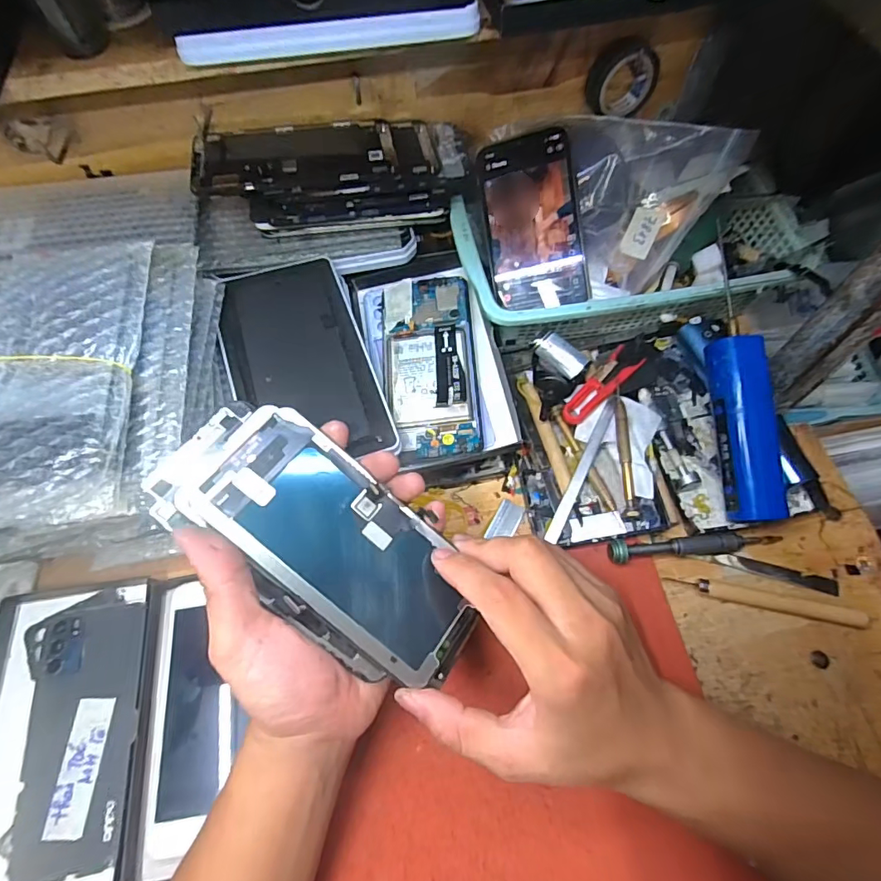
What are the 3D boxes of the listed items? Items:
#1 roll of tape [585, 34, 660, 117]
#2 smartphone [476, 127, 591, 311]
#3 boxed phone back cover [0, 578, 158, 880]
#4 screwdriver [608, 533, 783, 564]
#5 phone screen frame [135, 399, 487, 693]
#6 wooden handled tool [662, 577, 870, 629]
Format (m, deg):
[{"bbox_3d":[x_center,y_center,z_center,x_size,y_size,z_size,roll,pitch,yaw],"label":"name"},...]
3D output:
[{"bbox_3d":[0.151,-0.300,0.415,0.052,0.049,0.028,-14,64,-5],"label":"roll of tape"},{"bbox_3d":[0.074,-0.173,0.403,0.074,0.007,0.130,-7,102,15],"label":"smartphone"},{"bbox_3d":[-0.249,0.189,0.331,0.112,0.018,0.183,-7,64,-1],"label":"boxed phone back cover"},{"bbox_3d":[0.183,0.076,0.360,0.126,0.017,0.015,-5,64,0],"label":"screwdriver"},{"bbox_3d":[-0.057,0.054,0.265,0.176,0.015,0.079,43,71,-4],"label":"phone screen frame"},{"bbox_3d":[0.224,0.110,0.345,0.121,0.016,0.011,11,65,8],"label":"wooden handled tool"}]

